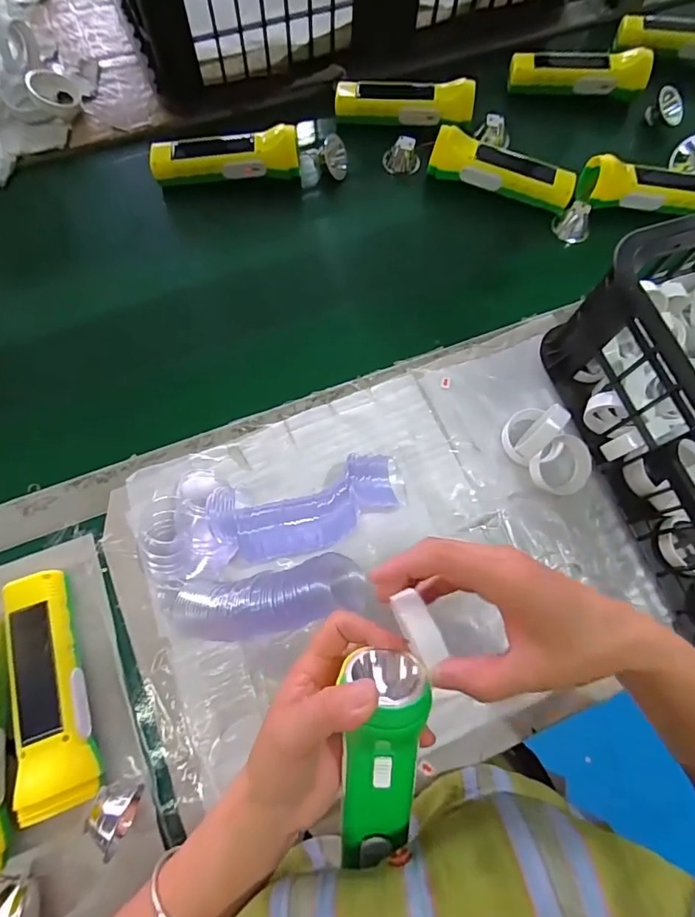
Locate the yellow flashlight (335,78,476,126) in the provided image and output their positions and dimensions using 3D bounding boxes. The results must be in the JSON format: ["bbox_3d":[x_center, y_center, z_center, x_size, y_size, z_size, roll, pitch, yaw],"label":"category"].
[{"bbox_3d":[0.067,-0.423,0.556,0.160,0.037,0.039,5,71,1],"label":"yellow flashlight"}]

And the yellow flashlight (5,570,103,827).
[{"bbox_3d":[-0.220,0.168,0.346,0.048,0.040,0.164,-20,72,-7],"label":"yellow flashlight"}]

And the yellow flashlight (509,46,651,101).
[{"bbox_3d":[0.288,-0.483,0.576,0.161,0.041,0.038,8,71,2],"label":"yellow flashlight"}]

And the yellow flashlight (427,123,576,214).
[{"bbox_3d":[0.175,-0.327,0.521,0.160,0.047,0.041,16,72,5],"label":"yellow flashlight"}]

